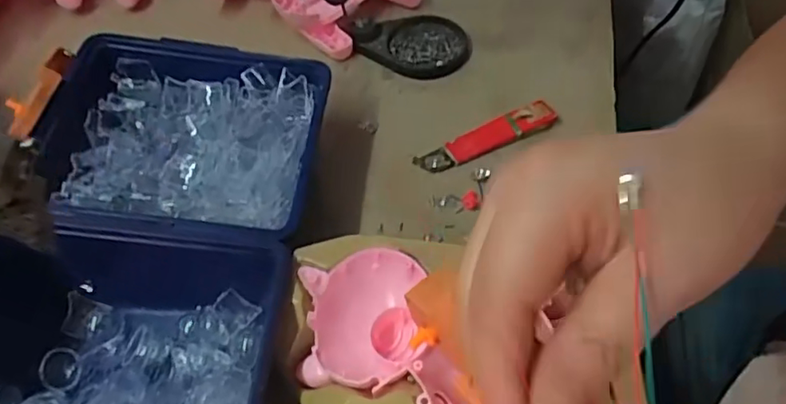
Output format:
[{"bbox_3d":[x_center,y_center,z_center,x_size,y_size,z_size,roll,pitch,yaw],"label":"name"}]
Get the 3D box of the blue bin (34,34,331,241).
[{"bbox_3d":[-0.130,-0.029,0.377,0.163,0.061,0.147,2,55,5],"label":"blue bin"}]

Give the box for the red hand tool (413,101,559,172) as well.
[{"bbox_3d":[0.065,-0.046,0.413,0.102,0.013,0.023,-22,57,-11],"label":"red hand tool"}]

